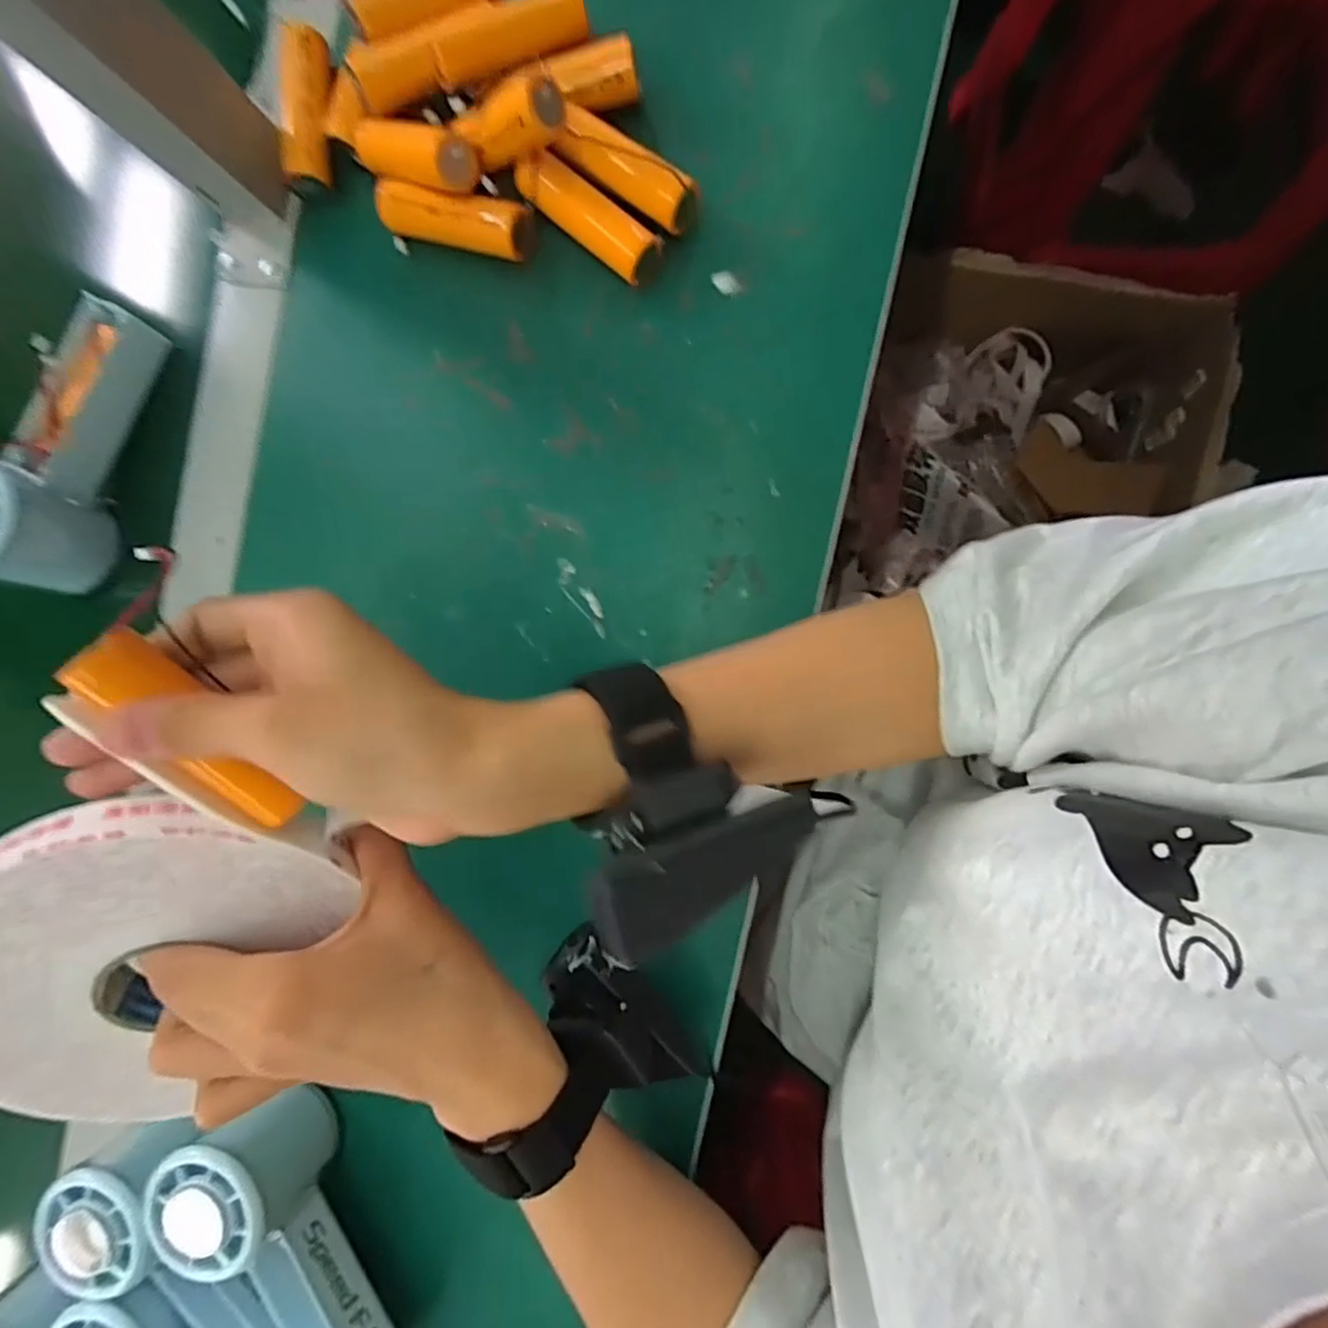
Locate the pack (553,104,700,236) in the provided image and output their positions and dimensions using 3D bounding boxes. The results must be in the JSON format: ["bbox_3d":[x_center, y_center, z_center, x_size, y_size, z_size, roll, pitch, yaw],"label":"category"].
[{"bbox_3d":[-0.017,-0.220,0.292,0.068,0.024,0.022,36,95,8],"label":"pack"}]

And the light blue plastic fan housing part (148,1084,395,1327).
[{"bbox_3d":[-0.174,0.283,0.300,0.061,0.056,0.148,-23,85,8],"label":"light blue plastic fan housing part"}]

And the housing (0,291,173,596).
[{"bbox_3d":[-0.317,-0.114,0.331,0.053,0.064,0.146,17,92,9],"label":"housing"}]

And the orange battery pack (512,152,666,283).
[{"bbox_3d":[-0.034,-0.204,0.296,0.070,0.024,0.021,43,95,8],"label":"orange battery pack"}]

